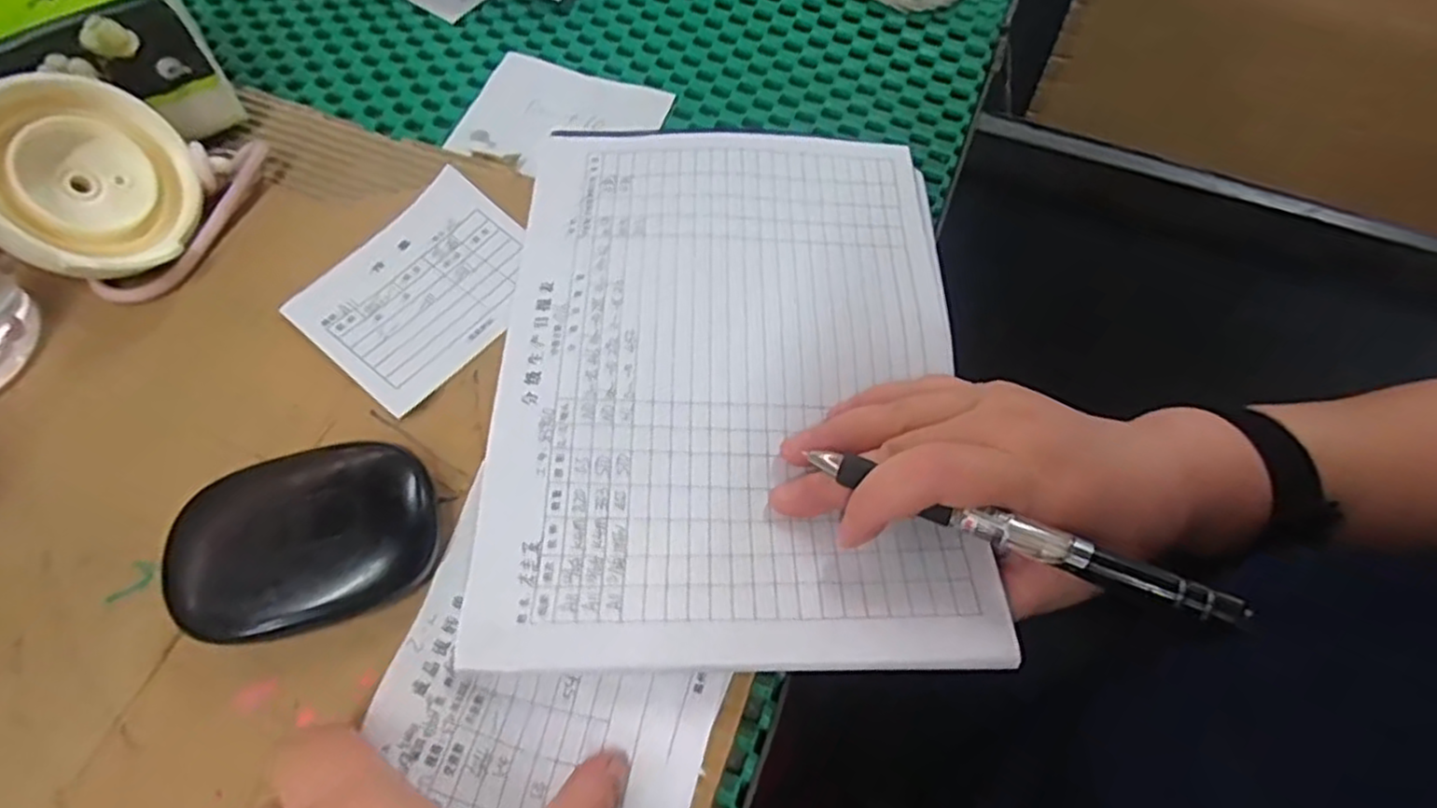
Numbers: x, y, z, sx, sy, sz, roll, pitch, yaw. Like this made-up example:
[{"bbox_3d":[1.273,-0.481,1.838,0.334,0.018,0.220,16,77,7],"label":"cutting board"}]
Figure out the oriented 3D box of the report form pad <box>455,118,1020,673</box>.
[{"bbox_3d":[0.006,-0.032,0.312,0.187,0.011,0.280,1,60,0],"label":"report form pad"}]

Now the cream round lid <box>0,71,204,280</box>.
[{"bbox_3d":[-0.267,-0.093,0.302,0.027,0.080,0.078,-9,33,40],"label":"cream round lid"}]

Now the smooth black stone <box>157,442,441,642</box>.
[{"bbox_3d":[-0.149,0.048,0.258,0.085,0.028,0.063,-11,61,-7],"label":"smooth black stone"}]

